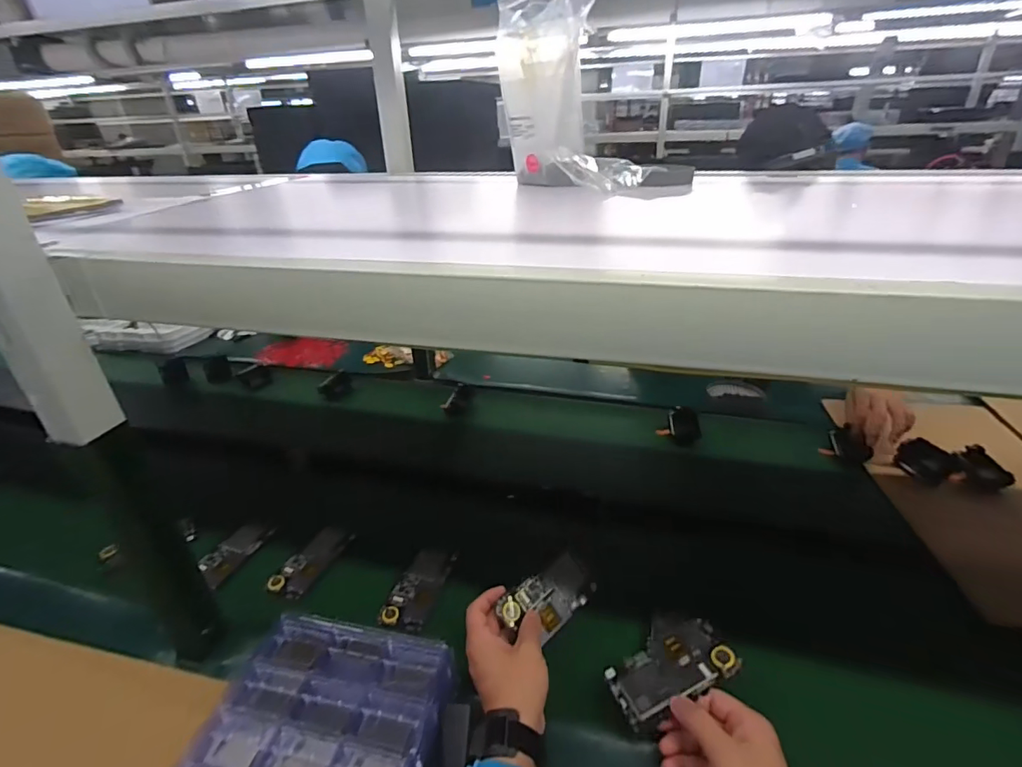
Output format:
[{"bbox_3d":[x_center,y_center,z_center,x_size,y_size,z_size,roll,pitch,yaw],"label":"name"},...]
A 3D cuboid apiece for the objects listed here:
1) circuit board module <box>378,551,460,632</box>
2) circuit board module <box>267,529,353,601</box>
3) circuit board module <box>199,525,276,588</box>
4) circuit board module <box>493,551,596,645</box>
[{"bbox_3d":[-0.123,0.275,0.656,0.057,0.015,0.121,8,30,19],"label":"circuit board module"},{"bbox_3d":[-0.287,0.255,0.718,0.069,0.014,0.137,3,22,21],"label":"circuit board module"},{"bbox_3d":[-0.413,0.251,0.727,0.050,0.019,0.106,9,30,20],"label":"circuit board module"},{"bbox_3d":[0.044,0.249,0.566,0.119,0.010,0.061,-24,65,-39],"label":"circuit board module"}]

